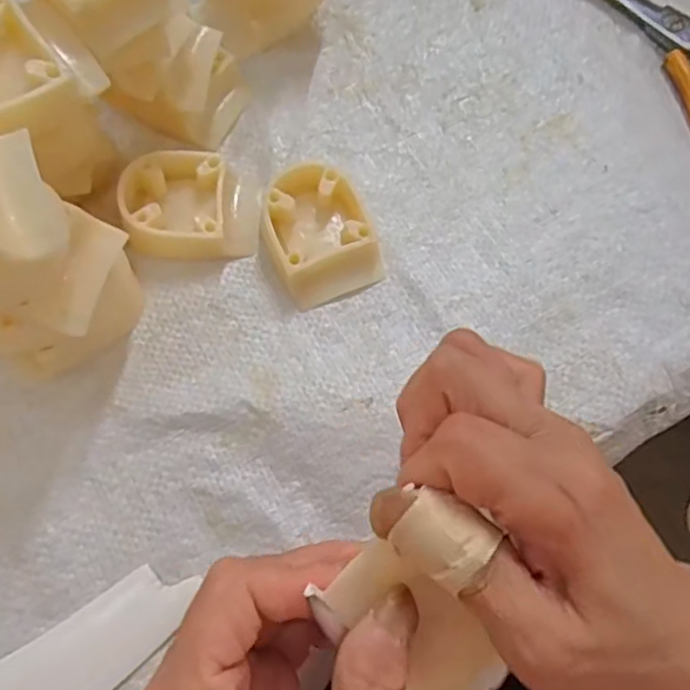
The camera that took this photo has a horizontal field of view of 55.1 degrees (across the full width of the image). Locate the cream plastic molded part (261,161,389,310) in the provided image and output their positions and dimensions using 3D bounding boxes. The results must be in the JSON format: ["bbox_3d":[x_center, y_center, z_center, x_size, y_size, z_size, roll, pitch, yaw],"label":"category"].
[{"bbox_3d":[-0.010,-0.052,0.303,0.049,0.025,0.056,-18,72,-7],"label":"cream plastic molded part"}]

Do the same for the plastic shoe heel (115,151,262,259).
[{"bbox_3d":[-0.071,-0.064,0.308,0.060,0.022,0.048,-12,72,-5],"label":"plastic shoe heel"}]

